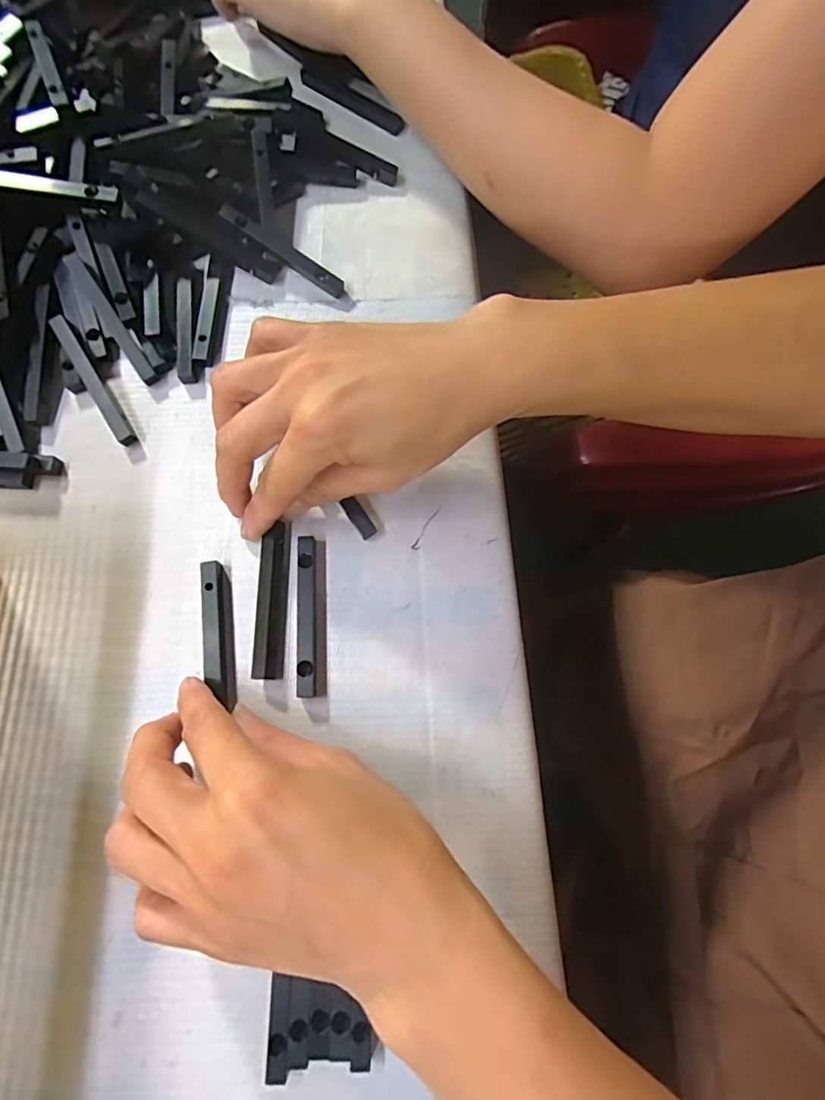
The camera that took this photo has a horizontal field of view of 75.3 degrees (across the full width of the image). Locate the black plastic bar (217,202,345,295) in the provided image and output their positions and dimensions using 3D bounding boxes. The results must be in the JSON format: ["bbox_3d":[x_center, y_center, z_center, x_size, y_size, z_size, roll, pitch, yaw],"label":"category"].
[{"bbox_3d":[-0.072,-0.166,0.297,0.075,0.008,0.008,32,76,-9],"label":"black plastic bar"}]

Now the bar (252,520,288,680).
[{"bbox_3d":[-0.068,0.024,0.256,0.014,0.008,0.073,0,74,-2],"label":"bar"}]

